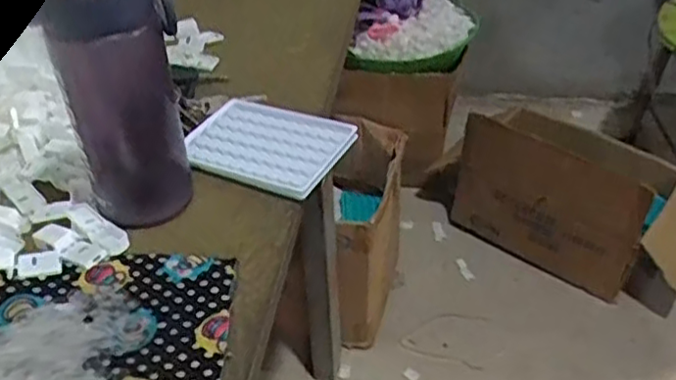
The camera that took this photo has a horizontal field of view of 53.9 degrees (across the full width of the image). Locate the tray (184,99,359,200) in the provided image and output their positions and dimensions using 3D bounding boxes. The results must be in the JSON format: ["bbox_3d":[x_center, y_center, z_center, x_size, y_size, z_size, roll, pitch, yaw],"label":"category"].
[{"bbox_3d":[-0.060,-0.039,0.562,0.129,0.014,0.099,18,43,21],"label":"tray"}]

